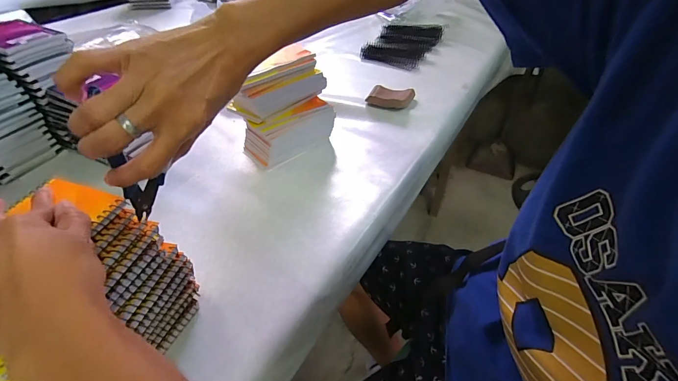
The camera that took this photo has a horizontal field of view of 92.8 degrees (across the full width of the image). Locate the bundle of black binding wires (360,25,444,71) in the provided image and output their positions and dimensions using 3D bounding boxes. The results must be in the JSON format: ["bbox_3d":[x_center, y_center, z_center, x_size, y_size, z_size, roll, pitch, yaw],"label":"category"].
[{"bbox_3d":[0.174,-0.397,0.869,0.150,0.034,0.238,18,47,19],"label":"bundle of black binding wires"}]

